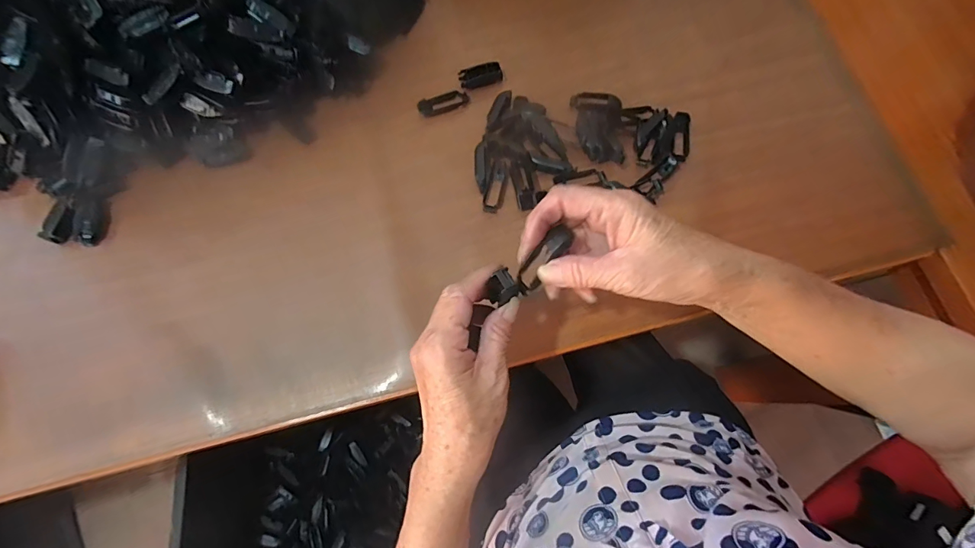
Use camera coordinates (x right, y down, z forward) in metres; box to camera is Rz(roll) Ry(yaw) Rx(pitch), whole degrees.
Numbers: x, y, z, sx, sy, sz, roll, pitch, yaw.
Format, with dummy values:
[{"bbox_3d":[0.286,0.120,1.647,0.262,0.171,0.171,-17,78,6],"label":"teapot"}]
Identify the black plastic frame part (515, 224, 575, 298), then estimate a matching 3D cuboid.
[{"bbox_3d":[0.037,-0.009,0.290,0.018,0.014,0.054,43,106,12],"label":"black plastic frame part"}]

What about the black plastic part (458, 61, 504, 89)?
[{"bbox_3d":[-0.007,-0.222,0.478,0.048,0.012,0.021,-16,74,-4],"label":"black plastic part"}]

